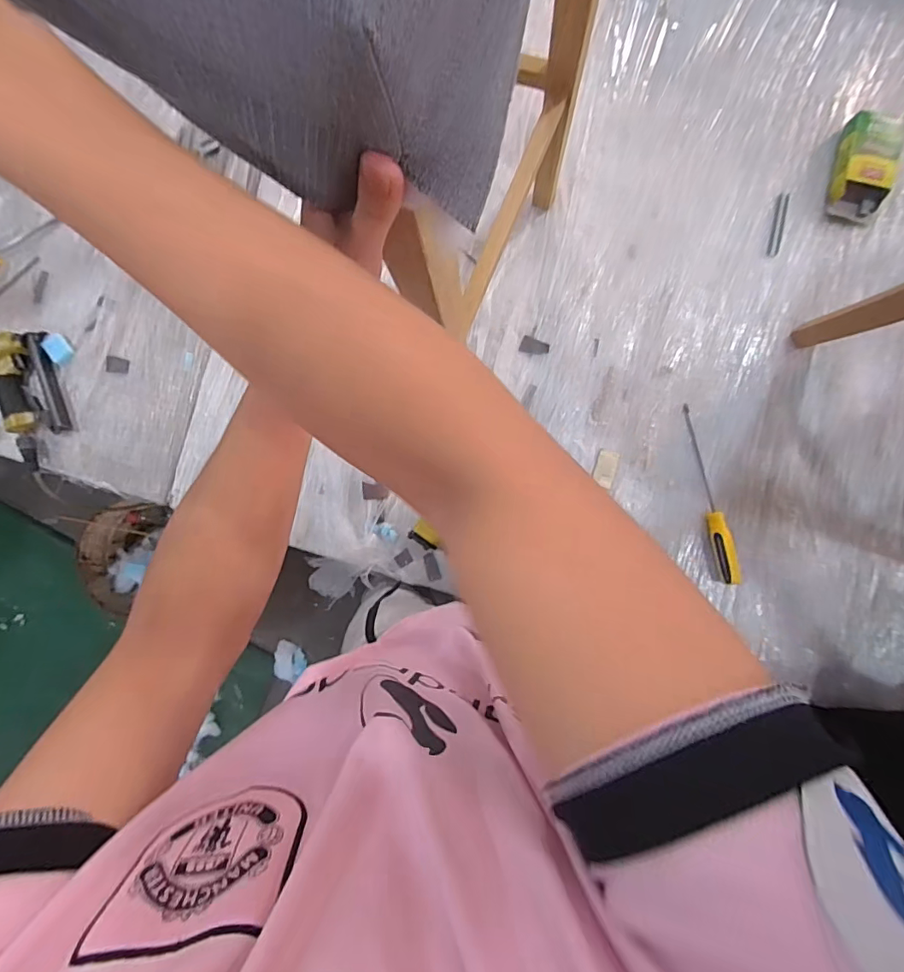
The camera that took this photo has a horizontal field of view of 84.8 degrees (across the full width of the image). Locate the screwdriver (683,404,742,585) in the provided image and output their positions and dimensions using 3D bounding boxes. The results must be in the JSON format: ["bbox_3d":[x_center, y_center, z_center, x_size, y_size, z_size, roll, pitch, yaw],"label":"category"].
[{"bbox_3d":[0.409,0.016,0.790,0.032,0.023,0.290,-15,87,4],"label":"screwdriver"}]

